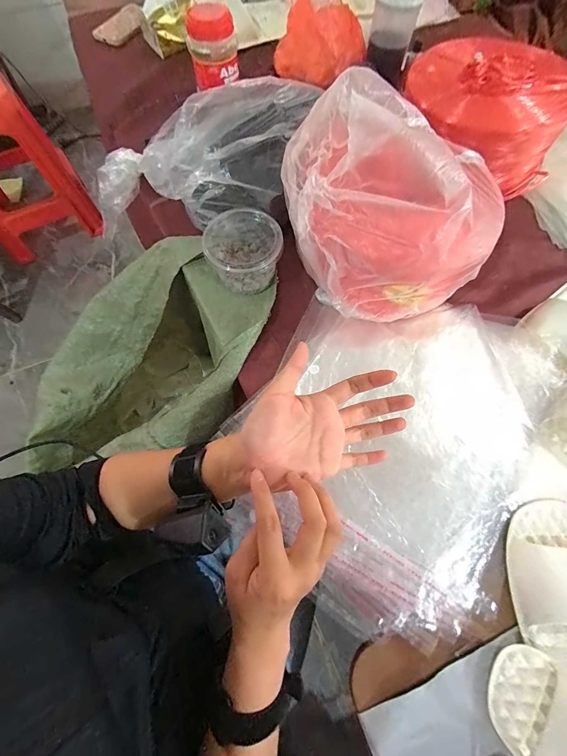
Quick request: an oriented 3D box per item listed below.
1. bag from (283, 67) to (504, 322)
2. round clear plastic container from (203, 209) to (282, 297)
[{"bbox_3d":[0.149,-0.219,0.429,0.287,0.207,0.210,-2,69,0],"label":"bag"},{"bbox_3d":[-0.061,-0.193,0.507,0.109,0.086,0.105,0,69,1],"label":"round clear plastic container"}]

